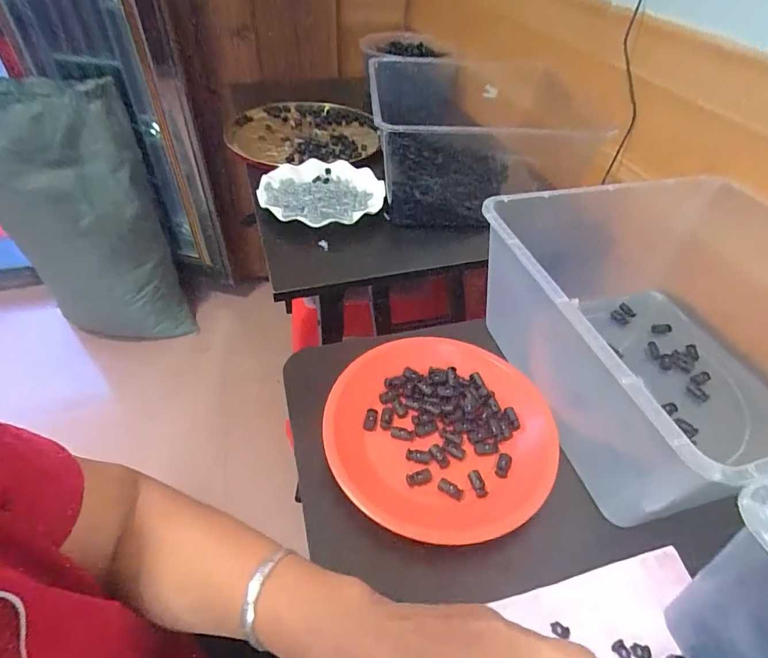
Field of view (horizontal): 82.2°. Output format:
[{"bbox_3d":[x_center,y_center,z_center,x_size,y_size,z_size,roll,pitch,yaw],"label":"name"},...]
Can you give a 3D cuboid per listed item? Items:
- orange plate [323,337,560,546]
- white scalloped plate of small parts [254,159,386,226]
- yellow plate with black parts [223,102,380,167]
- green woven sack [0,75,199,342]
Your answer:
[{"bbox_3d":[0.049,0.088,0.385,0.185,0.028,0.193,2,45,-2],"label":"orange plate"},{"bbox_3d":[-0.092,-0.214,0.665,0.178,0.014,0.184,2,45,-2],"label":"white scalloped plate of small parts"},{"bbox_3d":[-0.154,-0.379,0.861,0.278,0.042,0.290,2,45,-2],"label":"yellow plate with black parts"},{"bbox_3d":[-0.847,-0.286,1.276,0.367,0.744,0.190,-23,51,-24],"label":"green woven sack"}]

